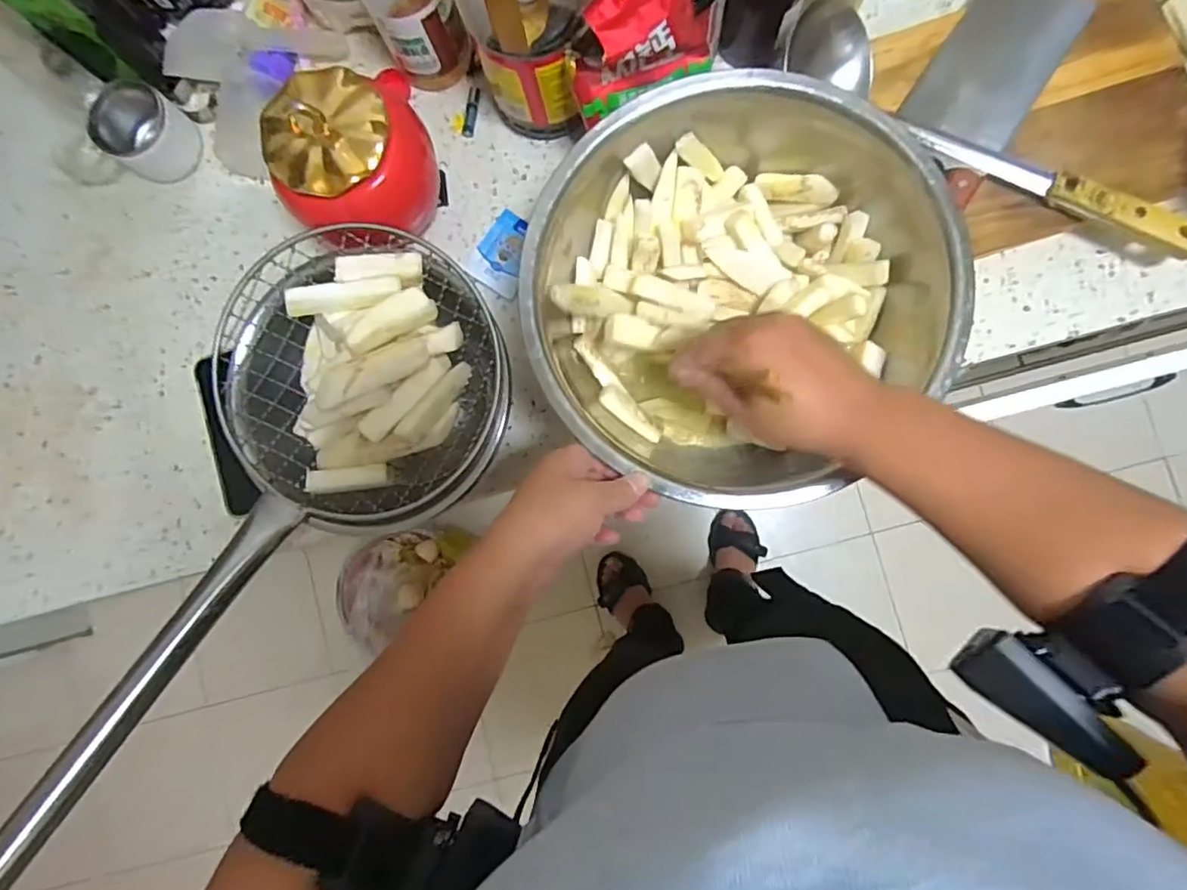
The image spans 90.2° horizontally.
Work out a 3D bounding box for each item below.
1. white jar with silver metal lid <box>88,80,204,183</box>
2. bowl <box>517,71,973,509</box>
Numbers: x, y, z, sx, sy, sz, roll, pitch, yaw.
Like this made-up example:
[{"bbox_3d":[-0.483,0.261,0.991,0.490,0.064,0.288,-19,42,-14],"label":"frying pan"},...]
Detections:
[{"bbox_3d":[-0.404,-0.282,0.536,0.063,0.049,0.068,0,87,4],"label":"white jar with silver metal lid"},{"bbox_3d":[0.098,-0.107,0.449,0.283,0.116,0.267,0,87,4],"label":"bowl"}]

